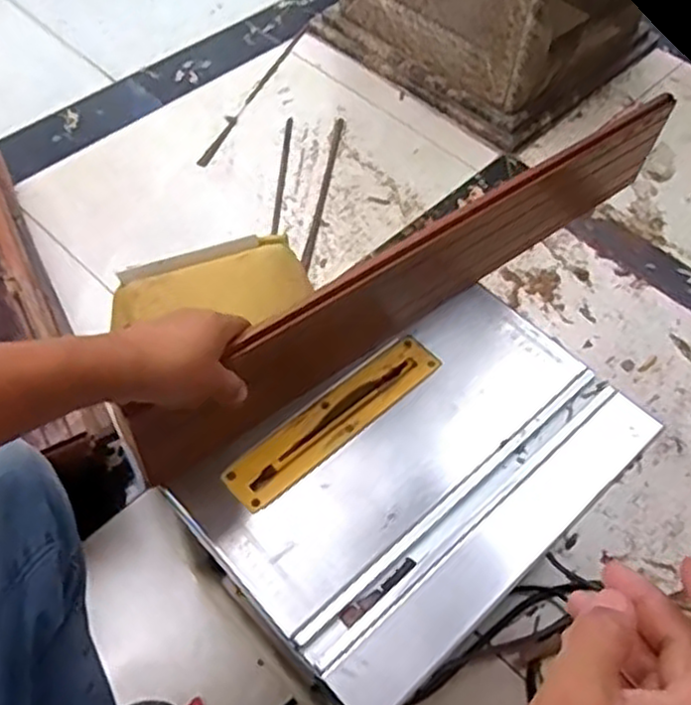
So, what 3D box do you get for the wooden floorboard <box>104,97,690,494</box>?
[{"bbox_3d":[0.083,-0.074,0.707,0.631,0.133,0.025,-33,66,-22],"label":"wooden floorboard"}]

